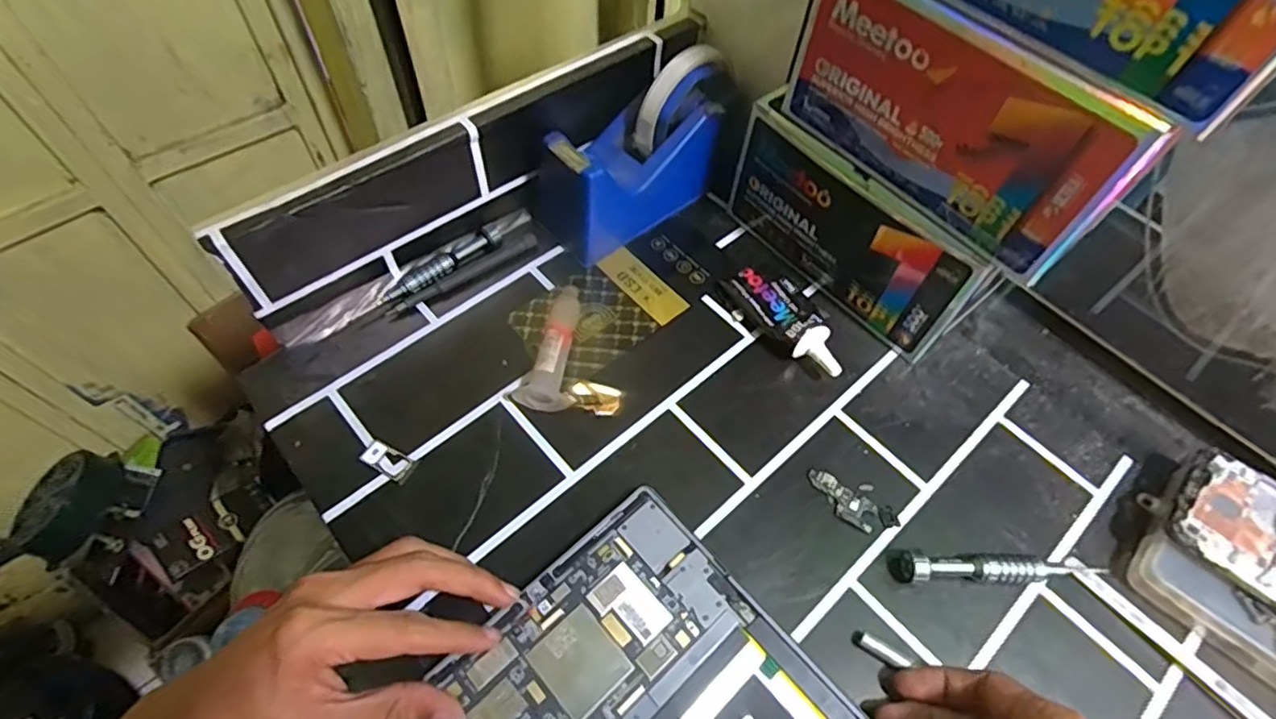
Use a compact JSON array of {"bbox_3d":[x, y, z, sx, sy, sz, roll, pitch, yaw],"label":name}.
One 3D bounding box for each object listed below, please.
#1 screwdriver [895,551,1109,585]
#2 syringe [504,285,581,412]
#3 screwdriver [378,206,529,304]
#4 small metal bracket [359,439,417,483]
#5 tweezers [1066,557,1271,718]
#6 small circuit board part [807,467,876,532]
[{"bbox_3d":[0.198,0.114,0.340,0.113,0.018,0.014,2,58,-1],"label":"screwdriver"},{"bbox_3d":[-0.056,-0.011,0.397,0.034,0.018,0.087,6,58,2],"label":"syringe"},{"bbox_3d":[-0.120,-0.070,0.429,0.019,0.010,0.117,39,64,20],"label":"screwdriver"},{"bbox_3d":[-0.142,0.058,0.359,0.029,0.004,0.015,25,60,13],"label":"small metal bracket"},{"bbox_3d":[0.288,0.159,0.321,0.012,0.007,0.146,-35,66,-22],"label":"tweezers"},{"bbox_3d":[0.117,0.079,0.361,0.043,0.004,0.020,34,63,18],"label":"small circuit board part"}]

